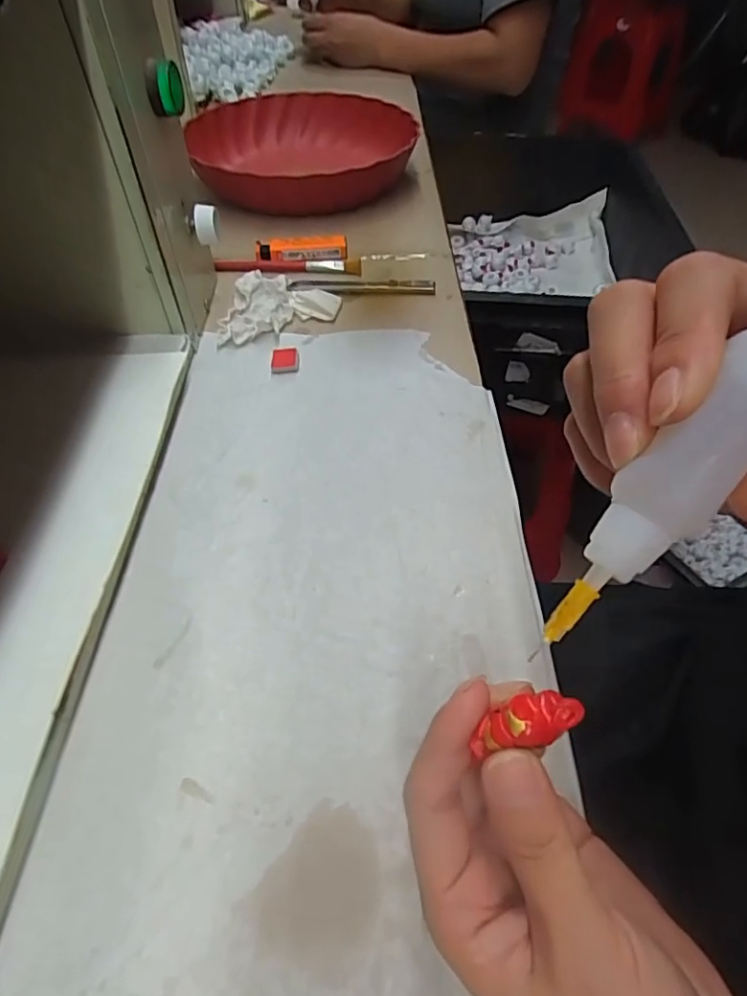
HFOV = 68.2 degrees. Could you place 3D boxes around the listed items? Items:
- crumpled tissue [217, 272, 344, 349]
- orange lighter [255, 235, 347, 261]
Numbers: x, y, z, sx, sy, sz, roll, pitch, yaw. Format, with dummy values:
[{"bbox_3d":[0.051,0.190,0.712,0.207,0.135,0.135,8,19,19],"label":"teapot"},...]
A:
[{"bbox_3d":[-0.071,-0.146,0.422,0.085,0.019,0.068,1,50,0],"label":"crumpled tissue"},{"bbox_3d":[-0.064,-0.219,0.485,0.079,0.015,0.023,-3,51,-3],"label":"orange lighter"}]

